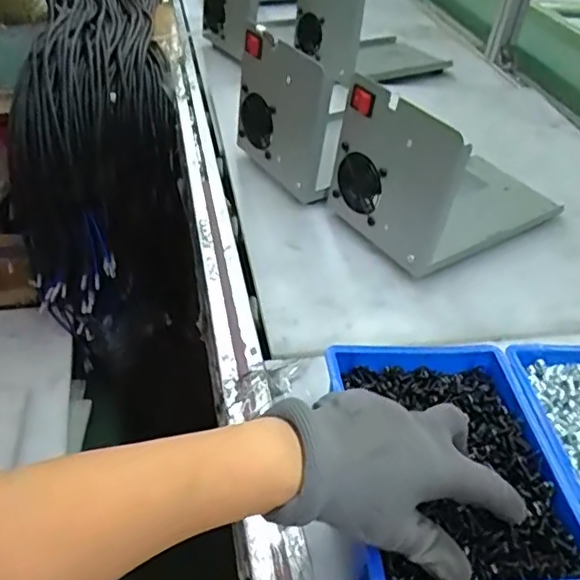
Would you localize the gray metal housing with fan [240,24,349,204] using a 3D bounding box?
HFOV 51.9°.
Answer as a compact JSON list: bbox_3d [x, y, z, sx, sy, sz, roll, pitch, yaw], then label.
[{"bbox_3d":[-0.006,-0.199,0.711,0.037,0.176,0.159,-22,48,-29],"label":"gray metal housing with fan"}]

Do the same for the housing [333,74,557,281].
[{"bbox_3d":[0.196,-0.150,0.682,0.263,0.170,0.167,-26,50,-33],"label":"housing"}]

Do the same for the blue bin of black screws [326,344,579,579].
[{"bbox_3d":[0.108,0.130,0.421,0.143,0.065,0.191,-1,40,-6],"label":"blue bin of black screws"}]

